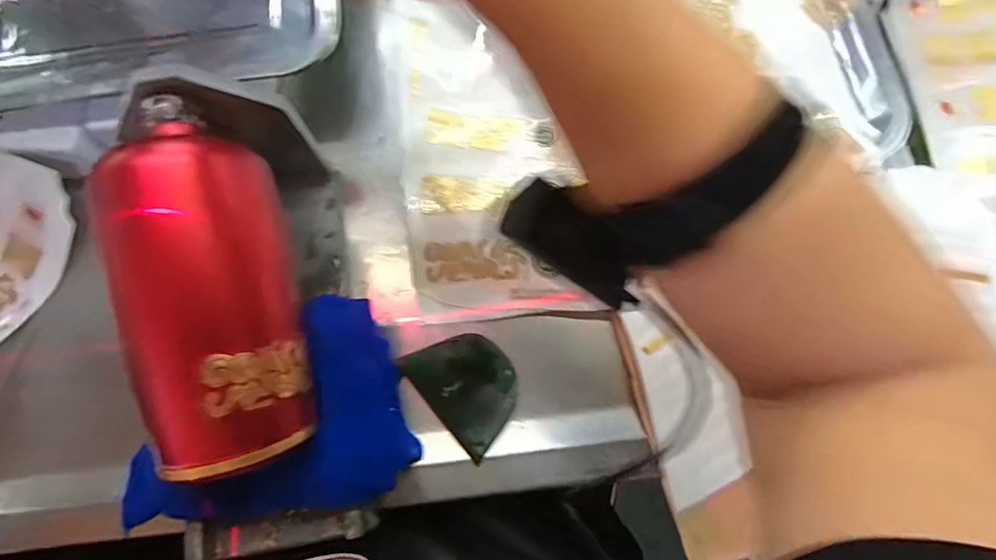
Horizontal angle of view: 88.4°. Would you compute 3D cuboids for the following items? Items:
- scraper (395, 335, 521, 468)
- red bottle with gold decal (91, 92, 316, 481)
[{"bbox_3d":[-0.019,0.068,0.340,0.056,0.010,0.078,-41,81,-6],"label":"scraper"},{"bbox_3d":[-0.146,0.004,0.263,0.070,0.071,0.185,-12,79,-1],"label":"red bottle with gold decal"}]

